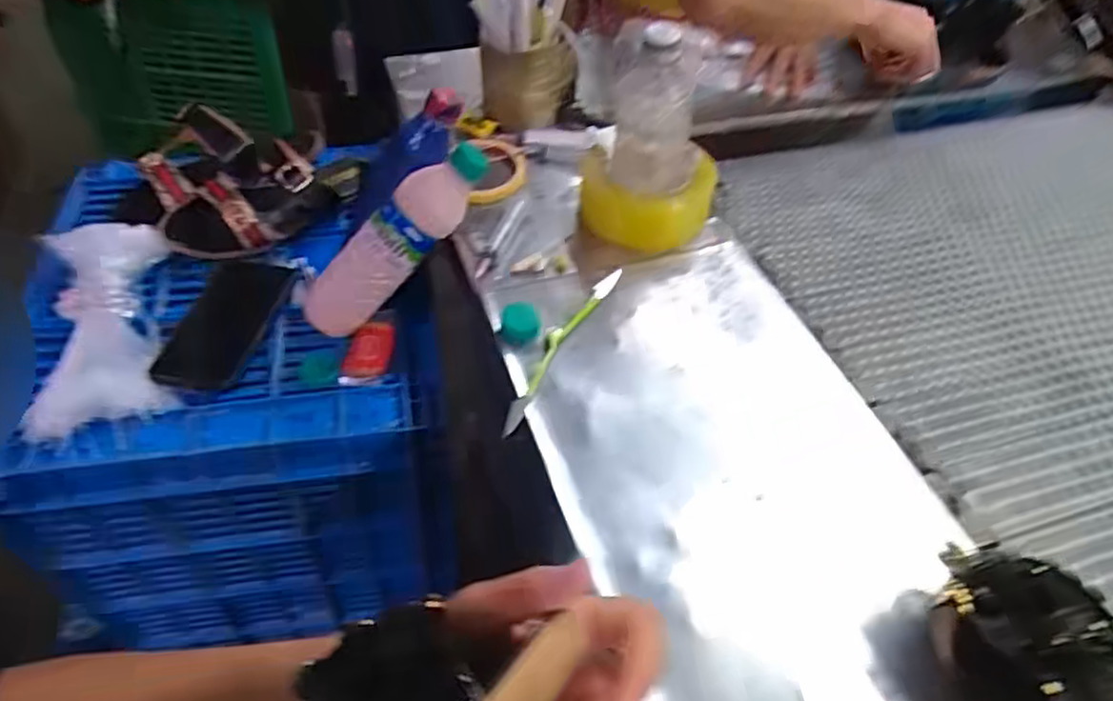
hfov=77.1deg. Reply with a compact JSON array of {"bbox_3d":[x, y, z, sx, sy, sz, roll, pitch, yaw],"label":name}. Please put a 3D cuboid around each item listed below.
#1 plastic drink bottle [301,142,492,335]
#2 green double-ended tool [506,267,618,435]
[{"bbox_3d":[-0.151,-0.091,0.635,0.065,0.242,0.051,27,27,-47],"label":"plastic drink bottle"},{"bbox_3d":[0.004,-0.009,0.557,0.019,0.012,0.186,24,49,15],"label":"green double-ended tool"}]

